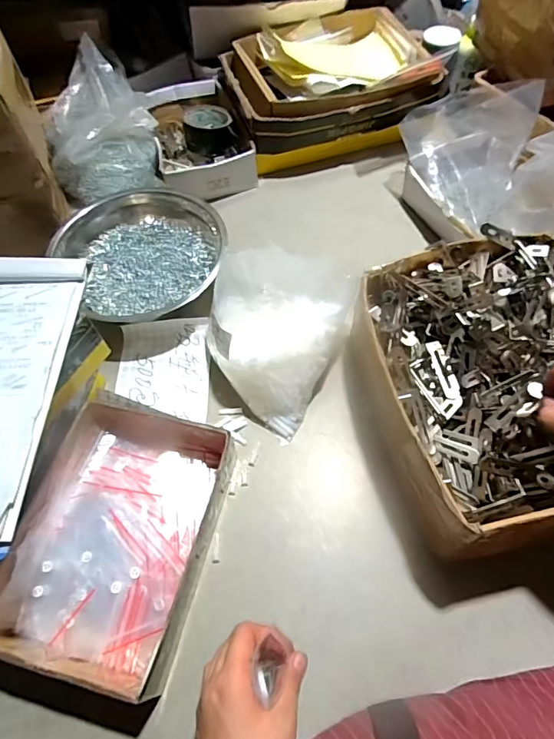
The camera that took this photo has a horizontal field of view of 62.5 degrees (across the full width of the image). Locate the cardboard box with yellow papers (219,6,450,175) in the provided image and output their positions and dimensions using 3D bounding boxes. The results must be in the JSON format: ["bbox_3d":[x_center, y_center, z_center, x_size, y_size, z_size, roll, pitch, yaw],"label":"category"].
[{"bbox_3d":[0.092,-0.510,0.820,0.344,0.122,0.236,-11,60,-3],"label":"cardboard box with yellow papers"}]

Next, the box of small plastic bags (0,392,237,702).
[{"bbox_3d":[-0.162,0.168,0.481,0.176,0.076,0.257,9,61,8],"label":"box of small plastic bags"}]

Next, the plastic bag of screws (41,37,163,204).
[{"bbox_3d":[-0.297,-0.402,0.754,0.173,0.138,0.192,-14,60,-5],"label":"plastic bag of screws"}]

